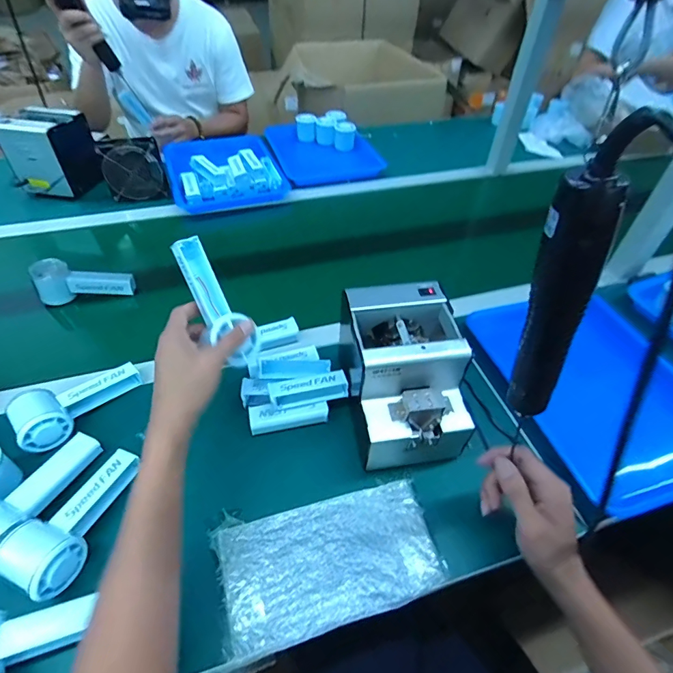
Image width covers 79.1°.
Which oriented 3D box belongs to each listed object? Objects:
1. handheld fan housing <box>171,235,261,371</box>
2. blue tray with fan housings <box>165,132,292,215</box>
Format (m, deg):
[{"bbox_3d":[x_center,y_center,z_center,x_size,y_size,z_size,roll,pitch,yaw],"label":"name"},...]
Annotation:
[{"bbox_3d":[-0.139,-0.039,0.467,0.045,0.030,0.155,-29,87,-26],"label":"handheld fan housing"},{"bbox_3d":[-0.271,-0.406,0.985,0.257,0.076,0.303,-15,50,-16],"label":"blue tray with fan housings"}]

